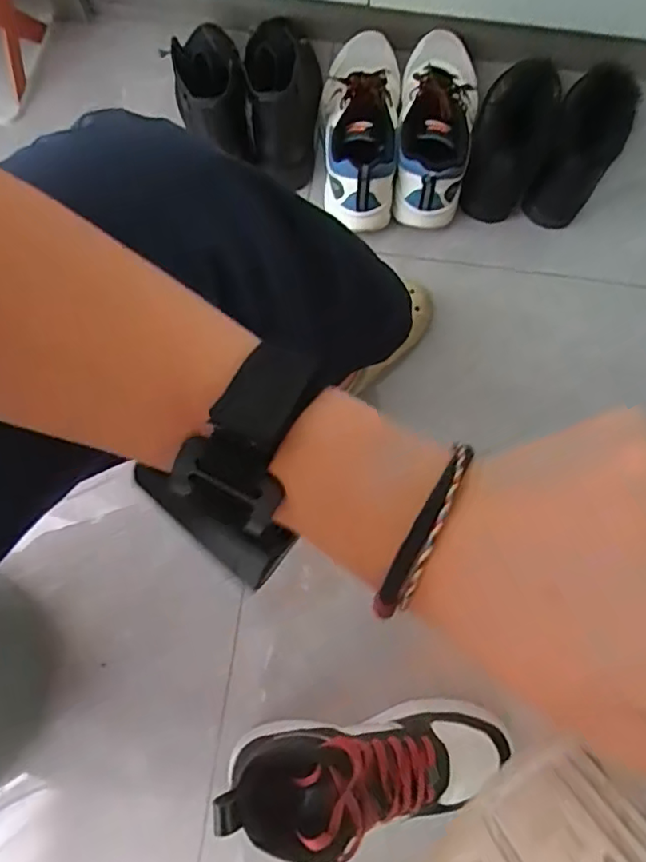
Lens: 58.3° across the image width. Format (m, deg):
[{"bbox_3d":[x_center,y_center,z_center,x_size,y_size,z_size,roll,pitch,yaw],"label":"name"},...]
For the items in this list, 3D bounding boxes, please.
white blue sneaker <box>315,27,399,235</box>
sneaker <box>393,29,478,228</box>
[{"bbox_3d":[0.047,-0.421,0.776,0.105,0.090,0.276,4,76,1],"label":"white blue sneaker"},{"bbox_3d":[0.153,-0.418,0.795,0.098,0.120,0.268,7,76,2],"label":"sneaker"}]

